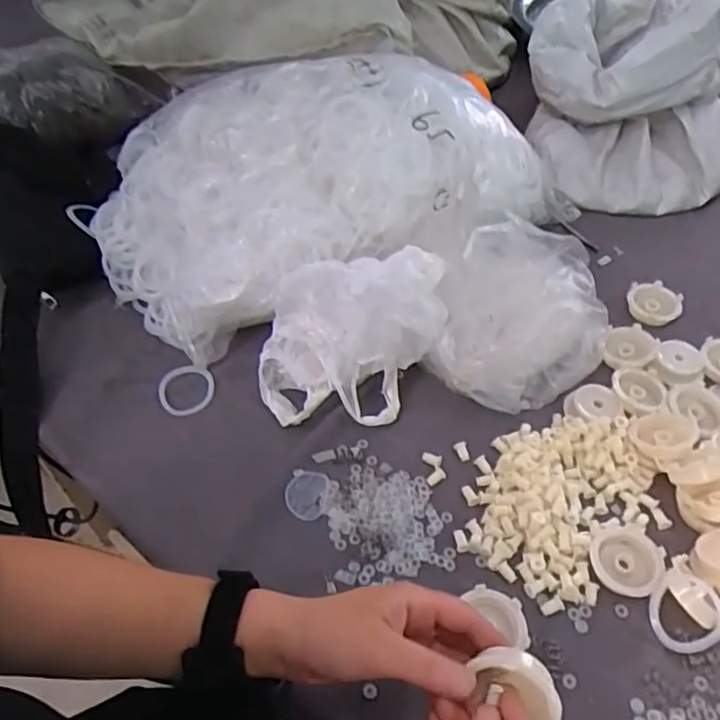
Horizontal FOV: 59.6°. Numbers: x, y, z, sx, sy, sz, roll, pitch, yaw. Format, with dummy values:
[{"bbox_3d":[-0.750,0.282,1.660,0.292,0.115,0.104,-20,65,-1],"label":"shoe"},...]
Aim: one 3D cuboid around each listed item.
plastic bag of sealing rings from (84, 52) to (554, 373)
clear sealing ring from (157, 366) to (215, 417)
[{"bbox_3d":[-0.048,-0.206,0.689,0.476,0.173,0.285,-20,52,-16],"label":"plastic bag of sealing rings"},{"bbox_3d":[-0.165,0.028,0.599,0.052,0.010,0.051,0,49,0],"label":"clear sealing ring"}]

